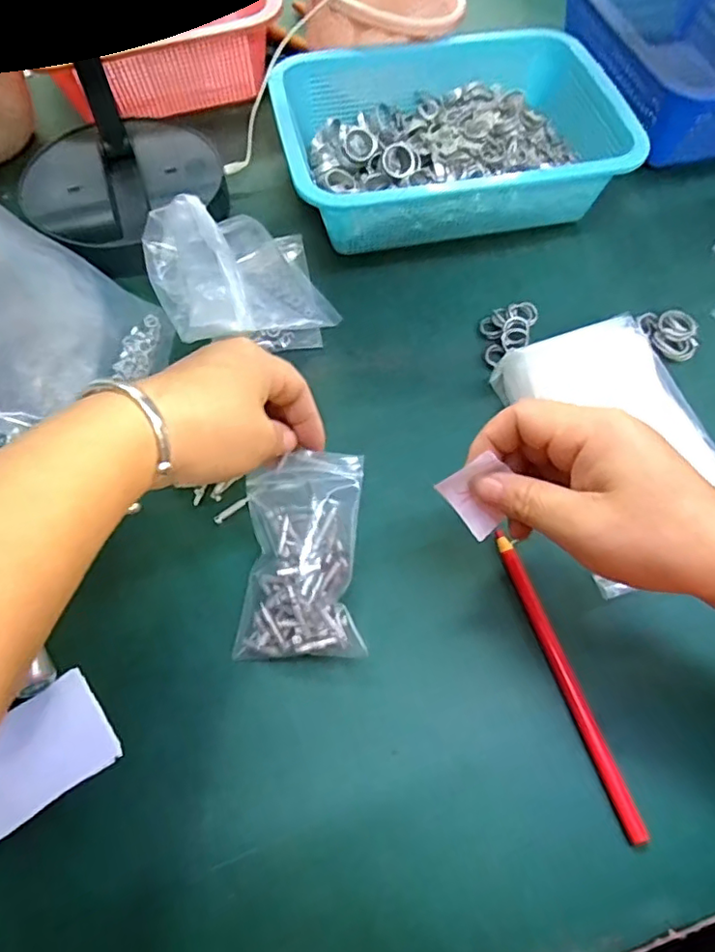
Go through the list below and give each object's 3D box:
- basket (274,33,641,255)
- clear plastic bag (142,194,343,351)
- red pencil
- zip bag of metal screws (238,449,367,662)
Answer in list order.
[{"bbox_3d":[0.073,-0.280,0.488,0.268,0.072,0.178,-8,62,-4],"label":"basket"},{"bbox_3d":[-0.089,-0.154,0.428,0.121,0.075,0.126,-20,63,-10],"label":"clear plastic bag"},{"bbox_3d":[0.113,0.106,0.318,0.010,0.010,0.164,-16,62,-8],"label":"red pencil"},{"bbox_3d":[-0.032,0.044,0.326,0.066,0.041,0.104,0,62,2],"label":"zip bag of metal screws"}]

